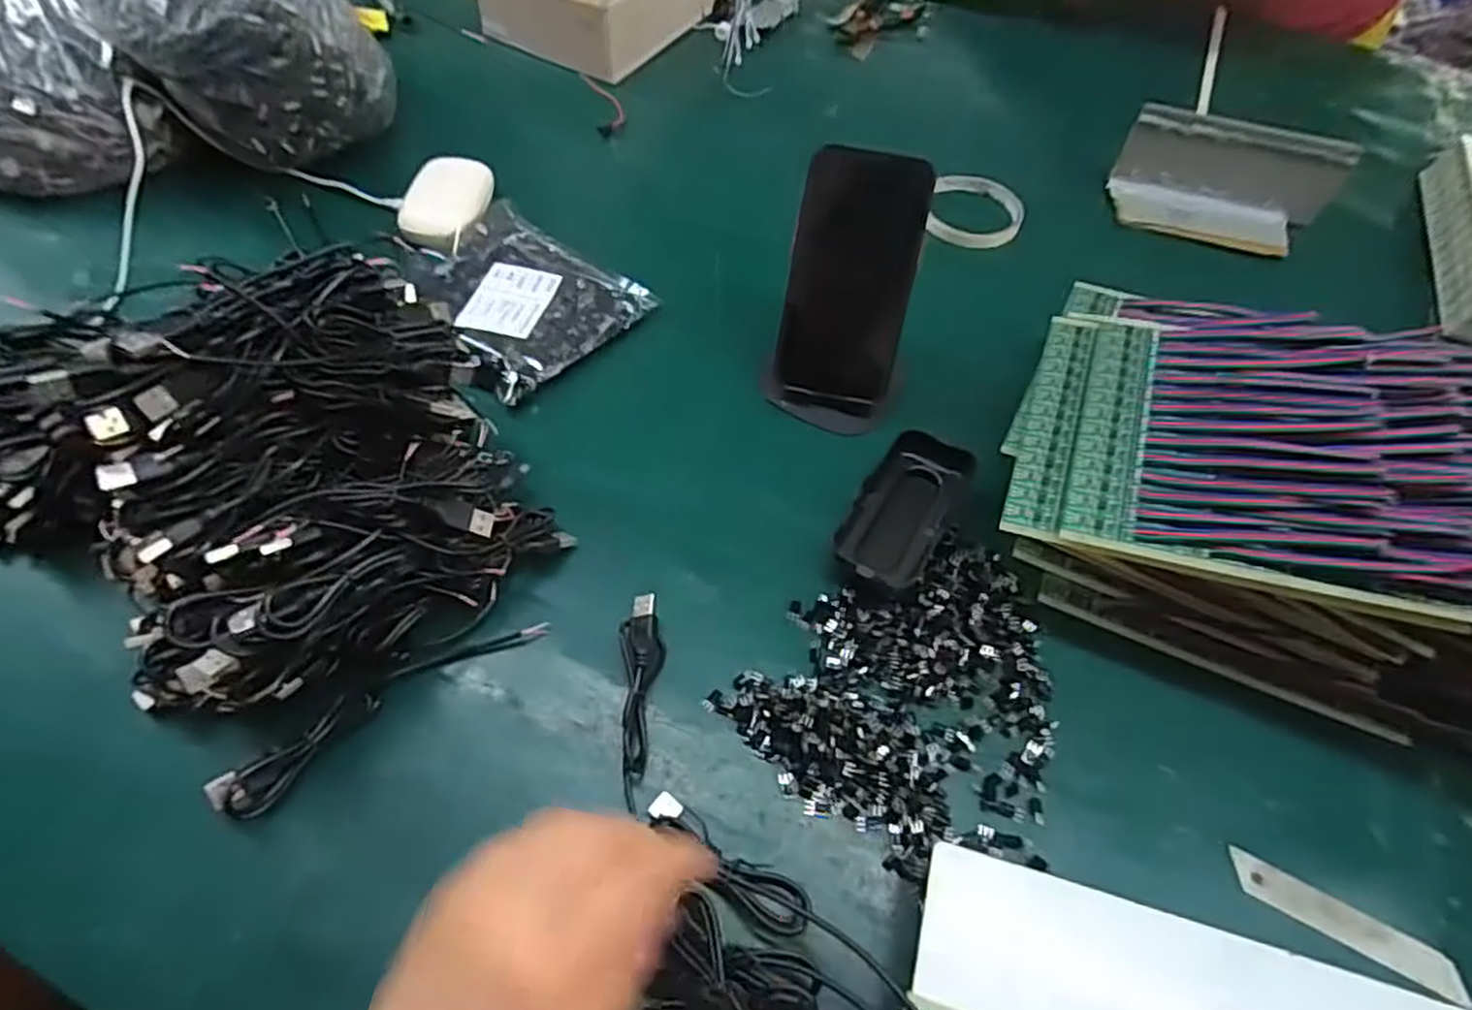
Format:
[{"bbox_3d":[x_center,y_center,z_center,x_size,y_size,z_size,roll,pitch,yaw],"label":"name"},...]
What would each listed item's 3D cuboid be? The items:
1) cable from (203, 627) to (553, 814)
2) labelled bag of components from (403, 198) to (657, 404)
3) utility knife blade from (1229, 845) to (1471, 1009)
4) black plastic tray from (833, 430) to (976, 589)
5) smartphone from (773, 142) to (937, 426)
[{"bbox_3d":[-0.170,0.094,0.381,0.159,0.019,0.026,-33,64,-23],"label":"cable"},{"bbox_3d":[-0.158,-0.150,0.548,0.154,0.023,0.133,36,61,19],"label":"labelled bag of components"},{"bbox_3d":[0.279,0.192,0.357,0.097,0.004,0.020,25,54,16],"label":"utility knife blade"},{"bbox_3d":[0.100,0.001,0.457,0.051,0.024,0.117,28,59,14],"label":"black plastic tray"},{"bbox_3d":[0.070,-0.134,0.481,0.076,0.153,0.007,13,22,11],"label":"smartphone"}]

